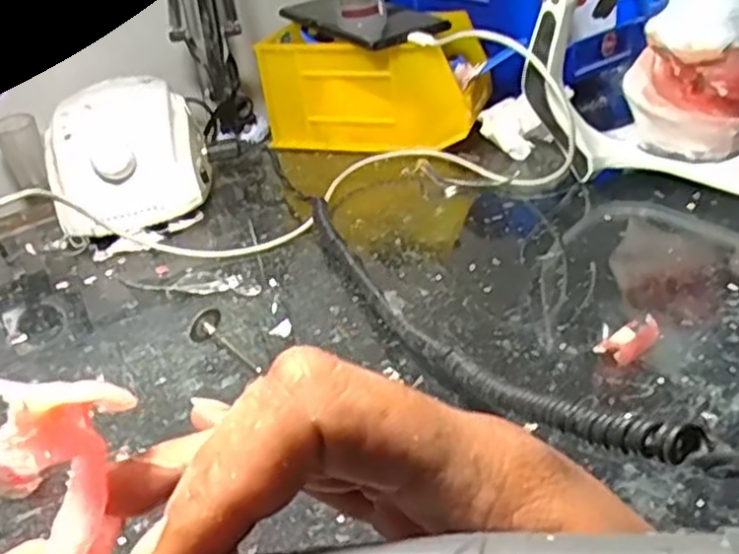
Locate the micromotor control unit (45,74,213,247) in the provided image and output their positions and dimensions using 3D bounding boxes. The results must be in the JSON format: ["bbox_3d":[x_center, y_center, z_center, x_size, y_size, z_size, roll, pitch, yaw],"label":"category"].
[{"bbox_3d":[-0.172,-0.087,0.538,0.102,0.081,0.120,-13,32,-10],"label":"micromotor control unit"}]

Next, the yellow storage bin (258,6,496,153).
[{"bbox_3d":[0.007,-0.159,0.616,0.170,0.087,0.106,9,35,23],"label":"yellow storage bin"}]

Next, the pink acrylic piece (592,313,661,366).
[{"bbox_3d":[0.124,0.031,0.360,0.036,0.013,0.019,-26,37,-29],"label":"pink acrylic piece"}]

